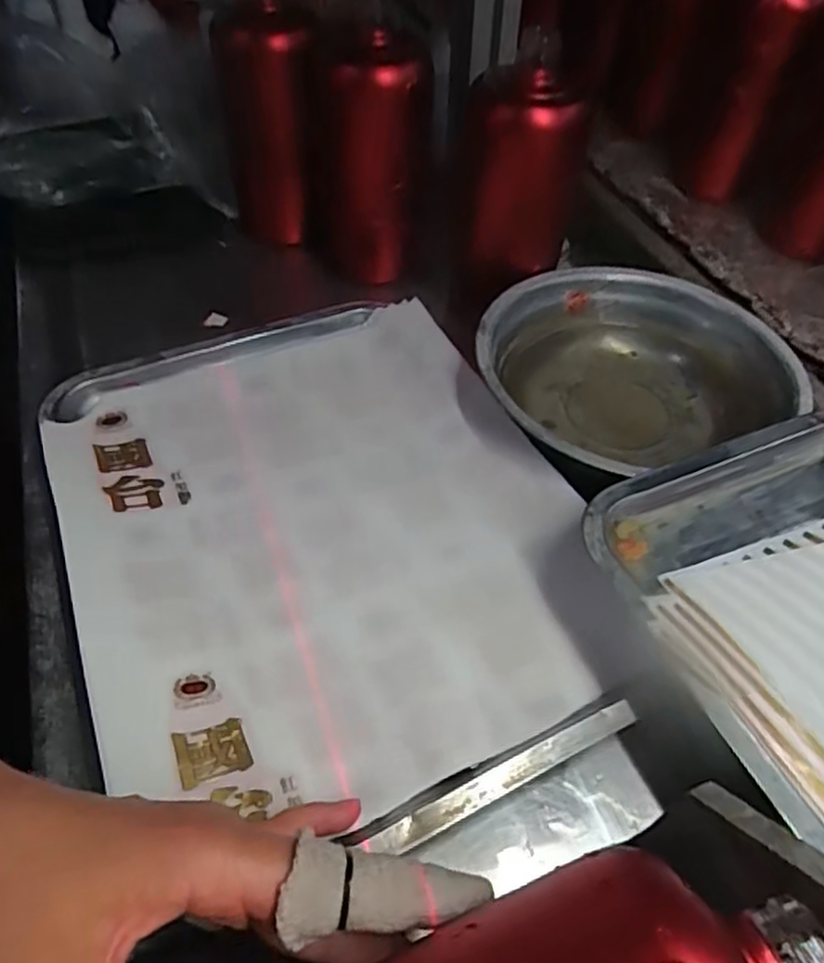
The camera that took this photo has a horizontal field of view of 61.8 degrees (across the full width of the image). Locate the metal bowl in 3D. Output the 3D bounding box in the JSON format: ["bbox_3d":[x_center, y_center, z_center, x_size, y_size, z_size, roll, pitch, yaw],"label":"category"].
[{"bbox_3d":[0.135,-0.066,0.444,0.185,0.068,0.178,1,51,-1],"label":"metal bowl"}]

